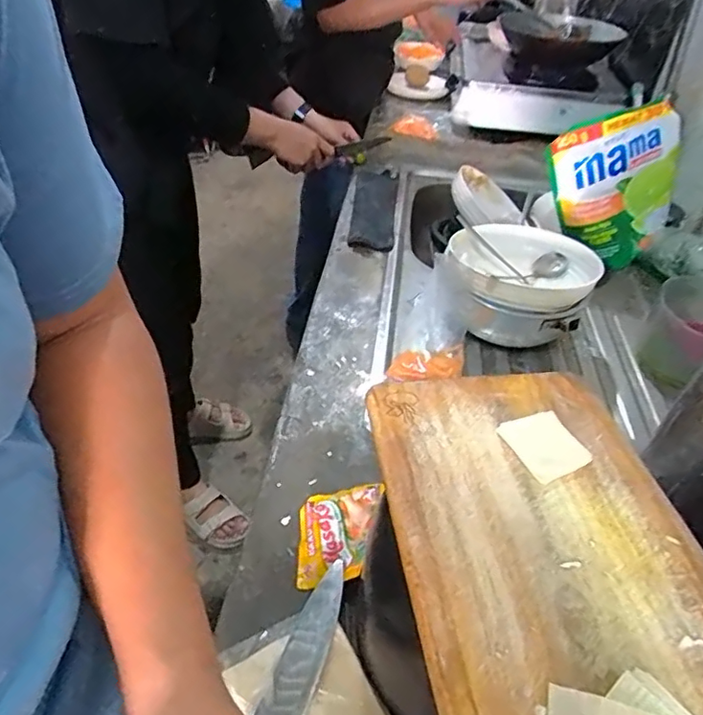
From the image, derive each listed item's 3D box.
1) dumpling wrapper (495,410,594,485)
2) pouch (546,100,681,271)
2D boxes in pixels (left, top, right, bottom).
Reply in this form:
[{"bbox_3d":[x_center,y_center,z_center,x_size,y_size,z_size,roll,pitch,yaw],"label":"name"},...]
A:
[{"bbox_3d":[0.134,0.059,0.386,0.048,0.004,0.050,-19,46,-20],"label":"dumpling wrapper"},{"bbox_3d":[0.426,-0.270,0.863,0.197,0.214,0.057,-25,19,9],"label":"pouch"}]

